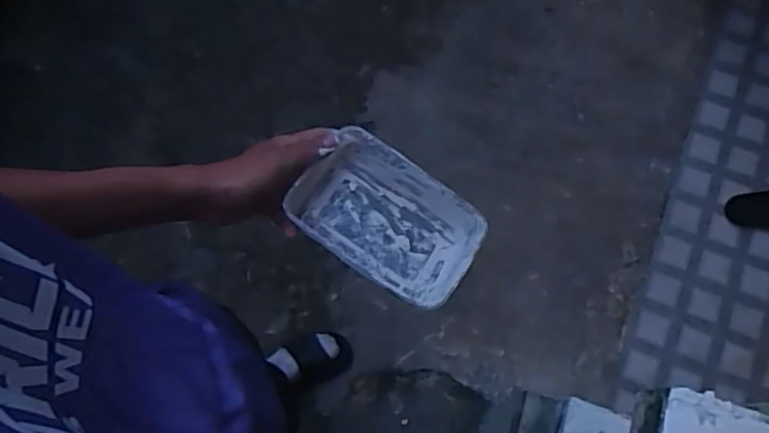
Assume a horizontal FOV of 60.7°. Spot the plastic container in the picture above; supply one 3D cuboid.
[{"bbox_3d":[0.004,0.004,0.613,0.170,0.043,0.111,33,69,-3],"label":"plastic container"}]

